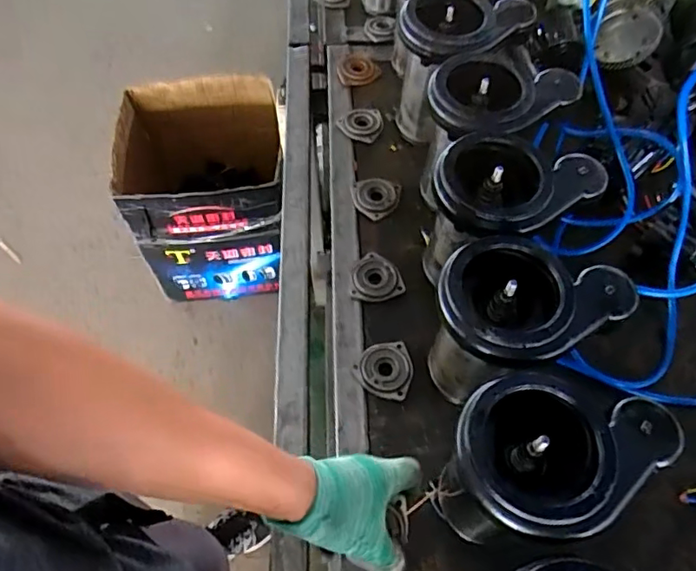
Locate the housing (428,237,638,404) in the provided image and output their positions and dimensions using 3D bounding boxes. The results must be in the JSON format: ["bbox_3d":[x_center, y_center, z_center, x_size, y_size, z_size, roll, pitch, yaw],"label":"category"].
[{"bbox_3d":[0.161,0.046,0.564,0.165,0.183,0.128,-29,62,-16],"label":"housing"}]

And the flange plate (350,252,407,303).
[{"bbox_3d":[0.038,-0.009,0.702,0.064,0.014,0.063,2,58,2],"label":"flange plate"}]

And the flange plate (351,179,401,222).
[{"bbox_3d":[0.034,-0.123,0.773,0.066,0.016,0.065,0,58,1],"label":"flange plate"}]

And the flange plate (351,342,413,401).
[{"bbox_3d":[0.042,0.094,0.638,0.065,0.017,0.065,0,58,1],"label":"flange plate"}]

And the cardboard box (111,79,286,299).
[{"bbox_3d":[-0.394,-0.242,1.502,0.438,0.421,0.398,-6,59,-3],"label":"cardboard box"}]

